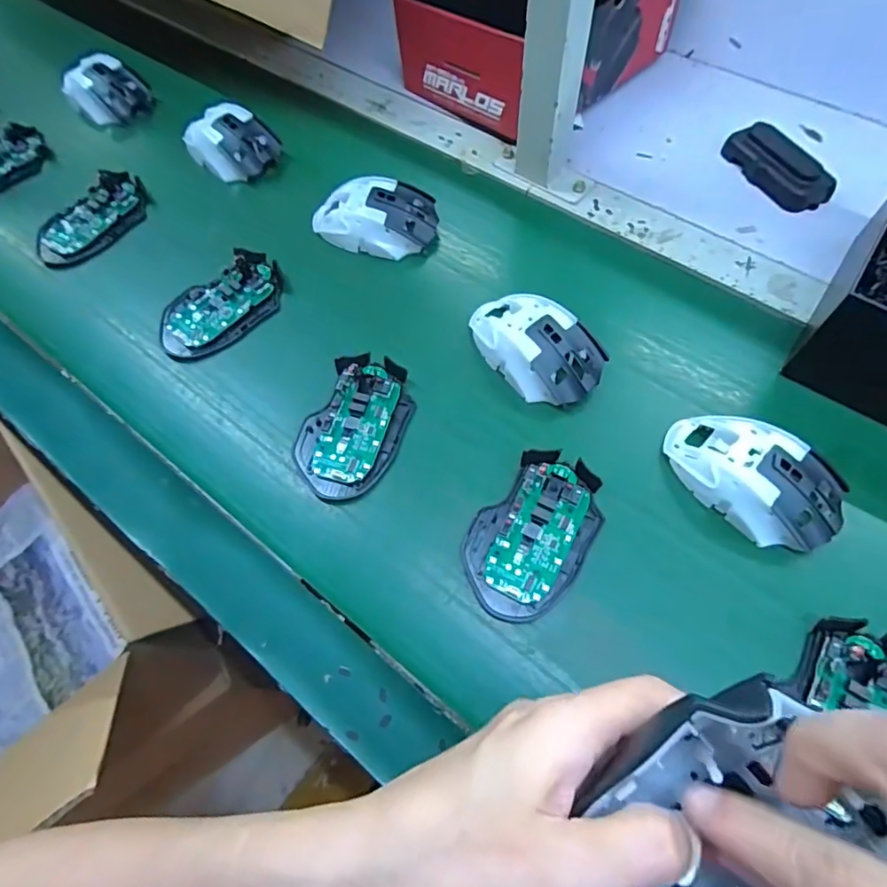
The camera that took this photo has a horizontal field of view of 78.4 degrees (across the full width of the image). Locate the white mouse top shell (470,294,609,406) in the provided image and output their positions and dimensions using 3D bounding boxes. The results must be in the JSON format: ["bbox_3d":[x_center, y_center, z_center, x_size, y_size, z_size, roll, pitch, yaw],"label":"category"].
[{"bbox_3d":[0.071,-0.079,0.424,0.066,0.034,0.111,-38,69,-16],"label":"white mouse top shell"}]

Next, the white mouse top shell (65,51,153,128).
[{"bbox_3d":[-0.366,-0.385,0.594,0.070,0.035,0.086,-38,69,-16],"label":"white mouse top shell"}]

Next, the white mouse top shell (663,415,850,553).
[{"bbox_3d":[0.209,0.020,0.367,0.063,0.037,0.114,-40,69,-17],"label":"white mouse top shell"}]

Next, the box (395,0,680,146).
[{"bbox_3d":[0.097,-0.442,0.571,0.188,0.101,0.234,41,71,19],"label":"box"}]

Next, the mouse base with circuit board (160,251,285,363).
[{"bbox_3d":[-0.189,-0.118,0.464,0.114,0.018,0.068,-38,69,-16],"label":"mouse base with circuit board"}]

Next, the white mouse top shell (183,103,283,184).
[{"bbox_3d":[-0.210,-0.303,0.549,0.092,0.033,0.067,37,70,18],"label":"white mouse top shell"}]

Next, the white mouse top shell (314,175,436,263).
[{"bbox_3d":[-0.064,-0.208,0.496,0.116,0.037,0.069,6,64,4],"label":"white mouse top shell"}]

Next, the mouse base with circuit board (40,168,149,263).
[{"bbox_3d":[-0.333,-0.216,0.518,0.060,0.019,0.114,34,69,16],"label":"mouse base with circuit board"}]

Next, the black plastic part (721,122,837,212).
[{"bbox_3d":[0.316,-0.264,0.519,0.048,0.025,0.106,-28,66,-12],"label":"black plastic part"}]

